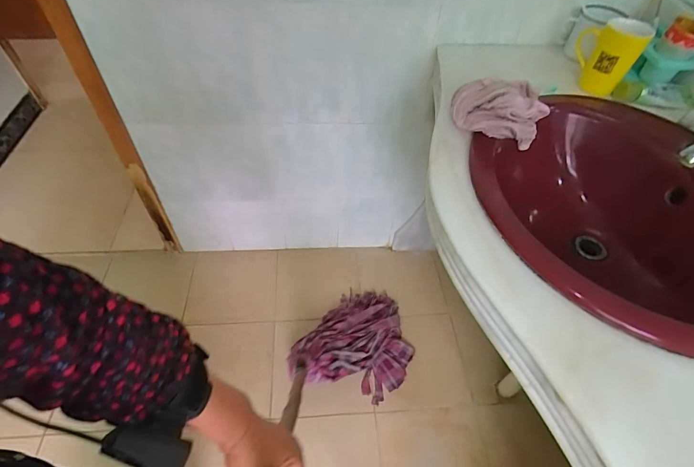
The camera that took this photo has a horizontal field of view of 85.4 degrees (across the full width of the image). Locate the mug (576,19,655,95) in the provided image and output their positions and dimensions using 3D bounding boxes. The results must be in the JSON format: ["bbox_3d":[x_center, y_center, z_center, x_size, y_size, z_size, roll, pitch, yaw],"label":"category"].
[{"bbox_3d":[0.515,-0.359,0.753,0.111,0.128,0.088,30,56,19],"label":"mug"}]

